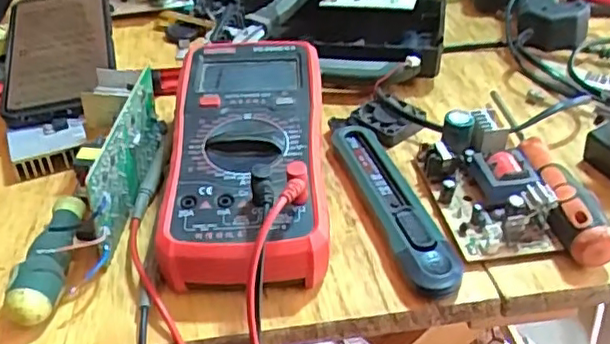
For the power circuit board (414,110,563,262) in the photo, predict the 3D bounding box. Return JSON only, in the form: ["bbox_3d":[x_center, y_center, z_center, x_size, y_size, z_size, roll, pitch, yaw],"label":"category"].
[{"bbox_3d":[0.104,0.005,0.359,0.053,0.034,0.092,-7,38,-7],"label":"power circuit board"}]

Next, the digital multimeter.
[{"bbox_3d":[-0.034,-0.010,0.367,0.091,0.054,0.185,-2,38,-1],"label":"digital multimeter"}]

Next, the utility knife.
[{"bbox_3d":[0.050,0.014,0.363,0.028,0.015,0.145,-11,39,-12],"label":"utility knife"}]

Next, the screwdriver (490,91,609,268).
[{"bbox_3d":[0.140,-0.005,0.374,0.022,0.023,0.148,-5,38,-4],"label":"screwdriver"}]

